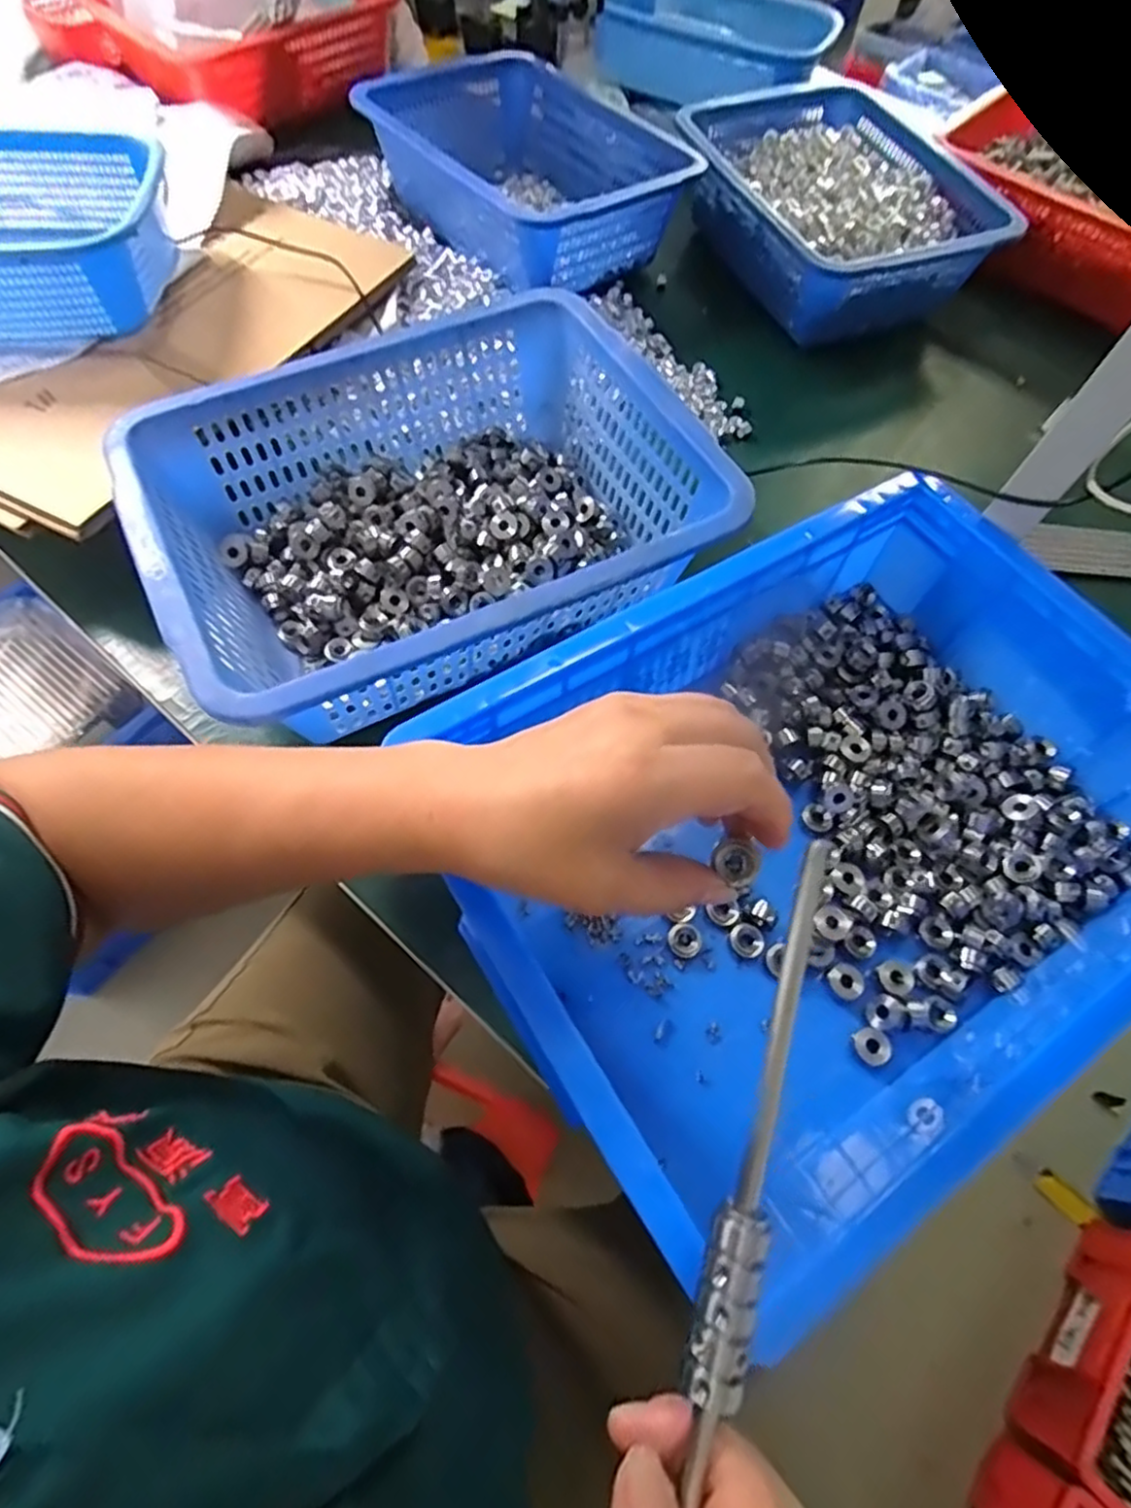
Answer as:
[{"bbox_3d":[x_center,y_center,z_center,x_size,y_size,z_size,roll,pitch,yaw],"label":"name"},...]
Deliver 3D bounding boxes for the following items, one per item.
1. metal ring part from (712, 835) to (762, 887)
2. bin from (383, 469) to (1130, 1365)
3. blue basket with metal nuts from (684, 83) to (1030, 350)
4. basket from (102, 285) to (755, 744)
[{"bbox_3d":[0.068,0.043,0.273,0.018,0.010,0.016,38,94,2],"label":"metal ring part"},{"bbox_3d":[0.153,0.033,0.398,0.408,0.106,0.303,-30,69,-16],"label":"bin"},{"bbox_3d":[0.262,-0.551,0.704,0.230,0.096,0.329,-24,68,-14],"label":"blue basket with metal nuts"},{"bbox_3d":[-0.090,-0.160,0.472,0.345,0.100,0.269,-22,67,-13],"label":"basket"}]

